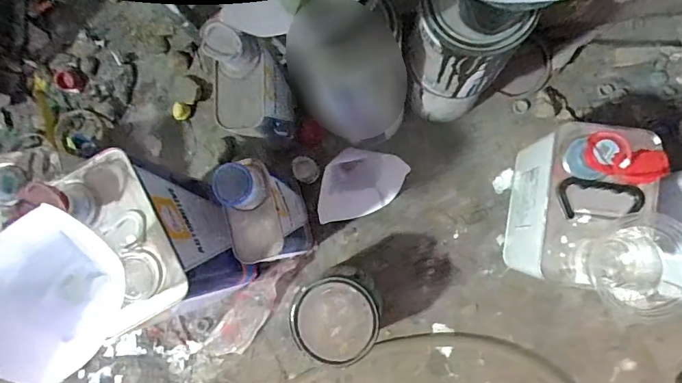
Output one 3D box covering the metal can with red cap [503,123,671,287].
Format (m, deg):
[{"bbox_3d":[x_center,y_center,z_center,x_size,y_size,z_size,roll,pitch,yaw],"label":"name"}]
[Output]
[{"bbox_3d":[0.276,0.021,0.544,0.113,0.194,0.170,9,86,7],"label":"metal can with red cap"}]

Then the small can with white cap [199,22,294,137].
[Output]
[{"bbox_3d":[-0.102,-0.117,0.586,0.078,0.156,0.111,-7,84,6],"label":"small can with white cap"}]

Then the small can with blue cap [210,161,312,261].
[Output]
[{"bbox_3d":[-0.086,0.027,0.581,0.067,0.216,0.114,-8,84,5],"label":"small can with blue cap"}]

